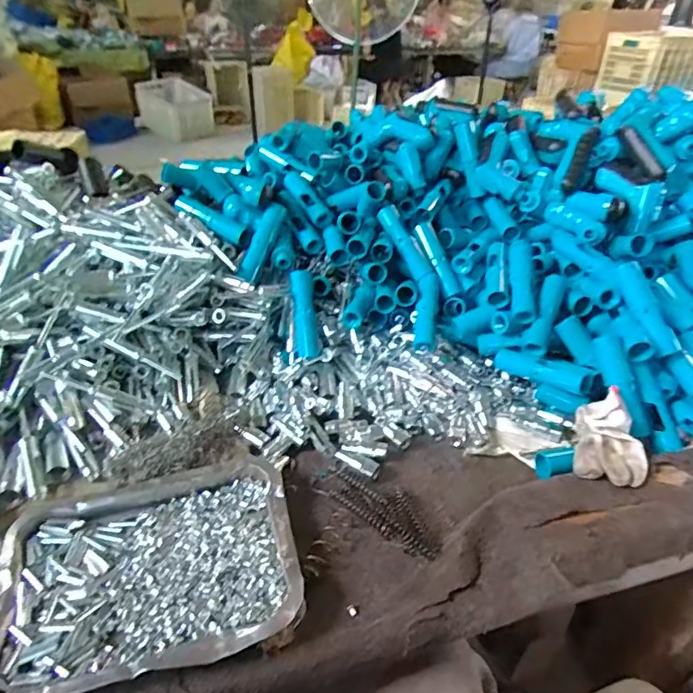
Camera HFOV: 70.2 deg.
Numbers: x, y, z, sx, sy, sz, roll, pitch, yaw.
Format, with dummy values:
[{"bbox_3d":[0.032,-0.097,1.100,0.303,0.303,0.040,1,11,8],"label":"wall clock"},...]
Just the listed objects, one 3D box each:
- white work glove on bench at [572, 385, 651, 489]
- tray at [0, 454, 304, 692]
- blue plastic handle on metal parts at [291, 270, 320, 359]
[{"bbox_3d":[0.282,0.095,0.519,0.069,0.038,0.113,14,37,18],"label":"white work glove on bench"},{"bbox_3d":[-0.172,0.191,0.437,0.245,0.025,0.188,-8,36,-13],"label":"tray"},{"bbox_3d":[-0.058,-0.044,0.679,0.033,0.121,0.028,-4,-2,-8],"label":"blue plastic handle on metal parts"}]

